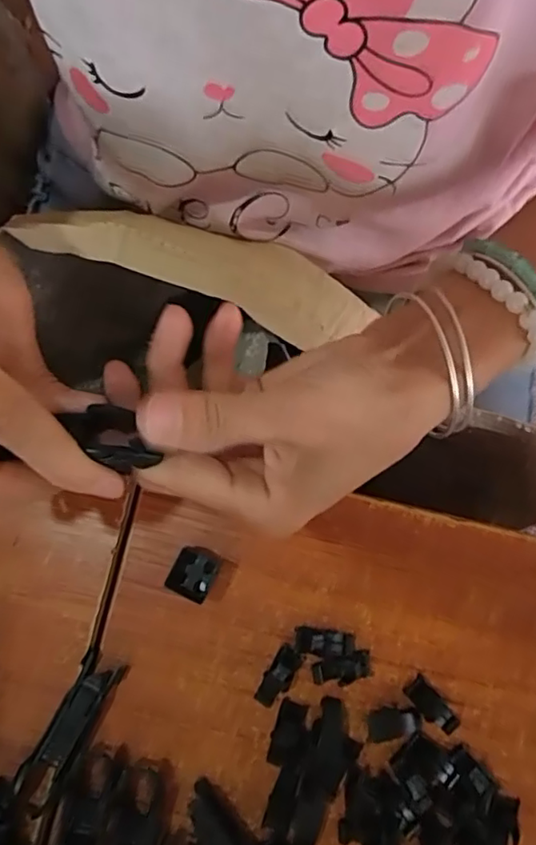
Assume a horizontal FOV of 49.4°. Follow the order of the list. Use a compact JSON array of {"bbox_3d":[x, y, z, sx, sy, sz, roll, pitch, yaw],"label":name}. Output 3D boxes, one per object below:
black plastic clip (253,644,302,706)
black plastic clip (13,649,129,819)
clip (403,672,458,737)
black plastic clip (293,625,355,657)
[{"bbox_3d":[0.005,0.116,0.264,0.011,0.008,0.027,37,84,5],"label":"black plastic clip"},{"bbox_3d":[-0.090,0.139,0.259,0.020,0.012,0.069,28,83,4],"label":"black plastic clip"},{"bbox_3d":[0.074,0.128,0.263,0.011,0.005,0.026,-41,84,-5],"label":"clip"},{"bbox_3d":[0.026,0.101,0.267,0.027,0.008,0.011,8,82,2],"label":"black plastic clip"}]

